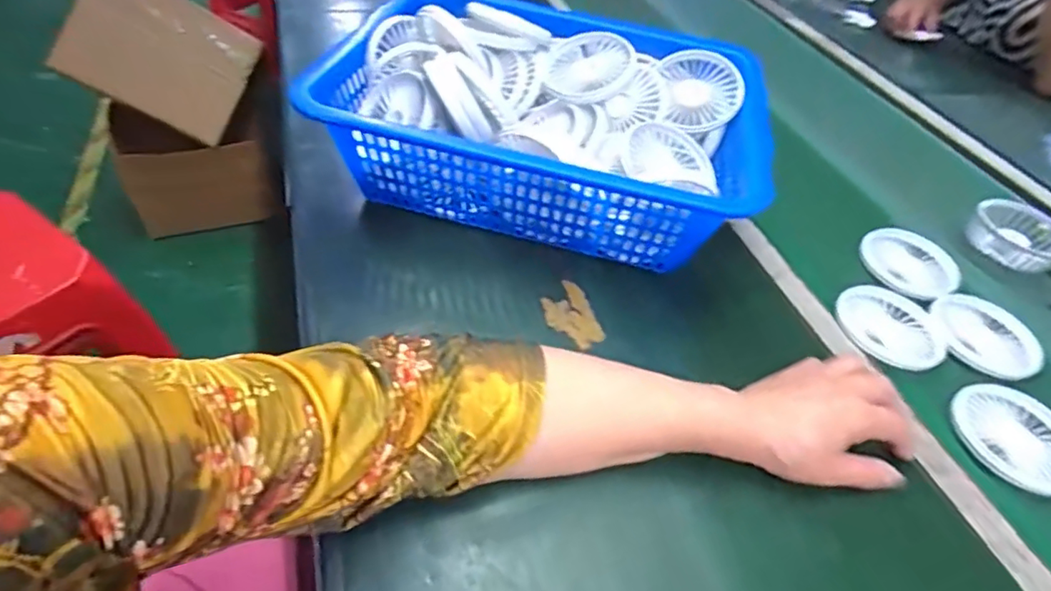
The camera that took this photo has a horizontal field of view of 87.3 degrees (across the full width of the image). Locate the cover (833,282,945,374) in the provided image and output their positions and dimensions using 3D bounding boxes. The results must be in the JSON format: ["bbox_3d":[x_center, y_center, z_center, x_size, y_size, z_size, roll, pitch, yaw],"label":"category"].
[{"bbox_3d":[0.326,0.024,0.493,0.087,0.014,0.084,3,47,-3],"label":"cover"}]

